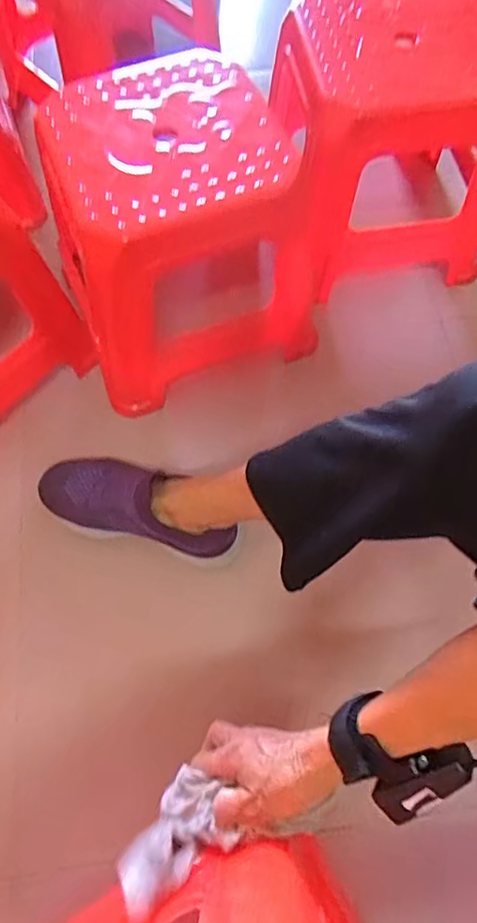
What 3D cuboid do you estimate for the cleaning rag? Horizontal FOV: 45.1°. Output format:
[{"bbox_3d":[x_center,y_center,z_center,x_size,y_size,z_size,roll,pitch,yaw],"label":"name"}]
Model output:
[{"bbox_3d":[-0.044,0.284,0.422,0.061,0.039,0.103,30,27,13],"label":"cleaning rag"}]

